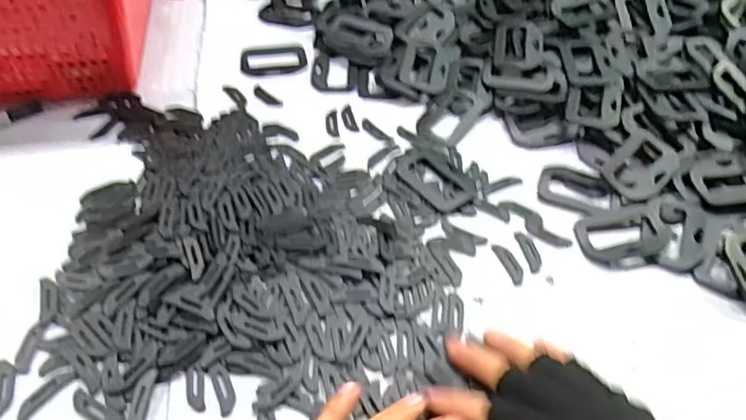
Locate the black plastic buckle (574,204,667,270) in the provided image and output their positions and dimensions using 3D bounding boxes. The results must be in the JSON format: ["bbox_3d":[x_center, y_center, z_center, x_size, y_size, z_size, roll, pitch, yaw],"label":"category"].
[{"bbox_3d":[0.177,0.019,0.412,0.064,0.008,0.045,-12,50,-12],"label":"black plastic buckle"}]

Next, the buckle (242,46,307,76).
[{"bbox_3d":[-0.092,-0.140,0.547,0.060,0.004,0.042,-6,49,-7],"label":"buckle"}]

